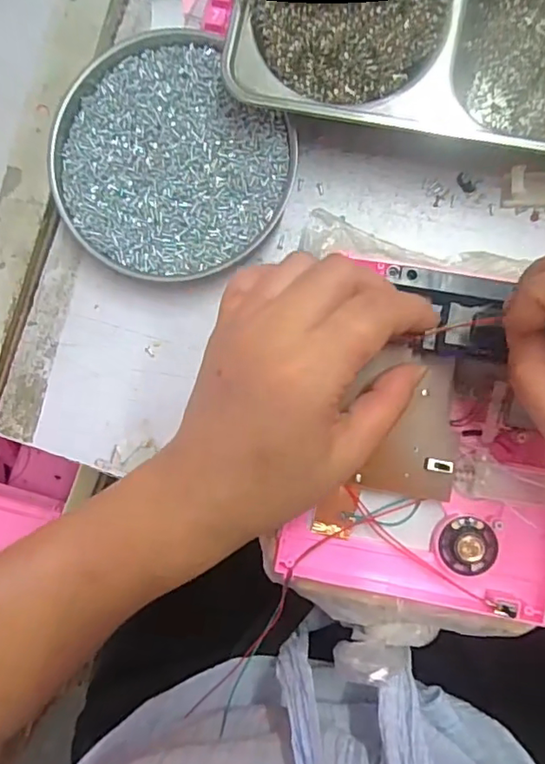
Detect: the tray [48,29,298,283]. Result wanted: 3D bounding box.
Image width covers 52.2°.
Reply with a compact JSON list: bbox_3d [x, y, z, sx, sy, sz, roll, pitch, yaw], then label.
[{"bbox_3d":[-0.060,-0.123,0.315,0.124,0.015,0.132,0,88,4],"label":"tray"}]

